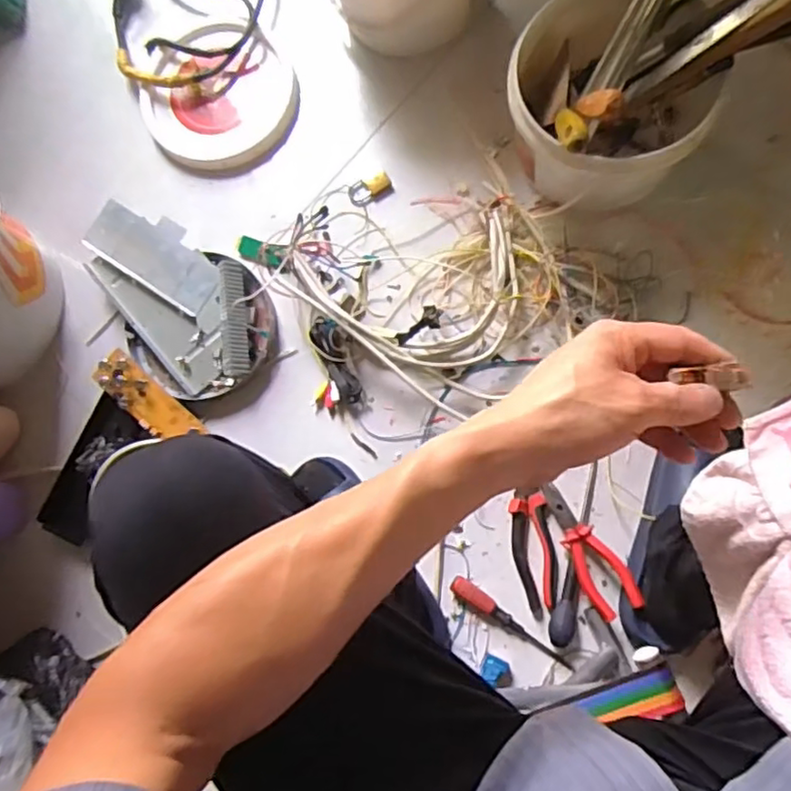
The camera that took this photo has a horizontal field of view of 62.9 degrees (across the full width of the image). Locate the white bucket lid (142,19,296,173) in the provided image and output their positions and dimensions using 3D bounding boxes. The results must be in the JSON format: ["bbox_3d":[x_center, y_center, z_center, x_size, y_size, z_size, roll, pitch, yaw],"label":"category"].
[{"bbox_3d":[-0.257,-0.433,0.935,0.214,0.027,0.221,-1,83,5],"label":"white bucket lid"}]

